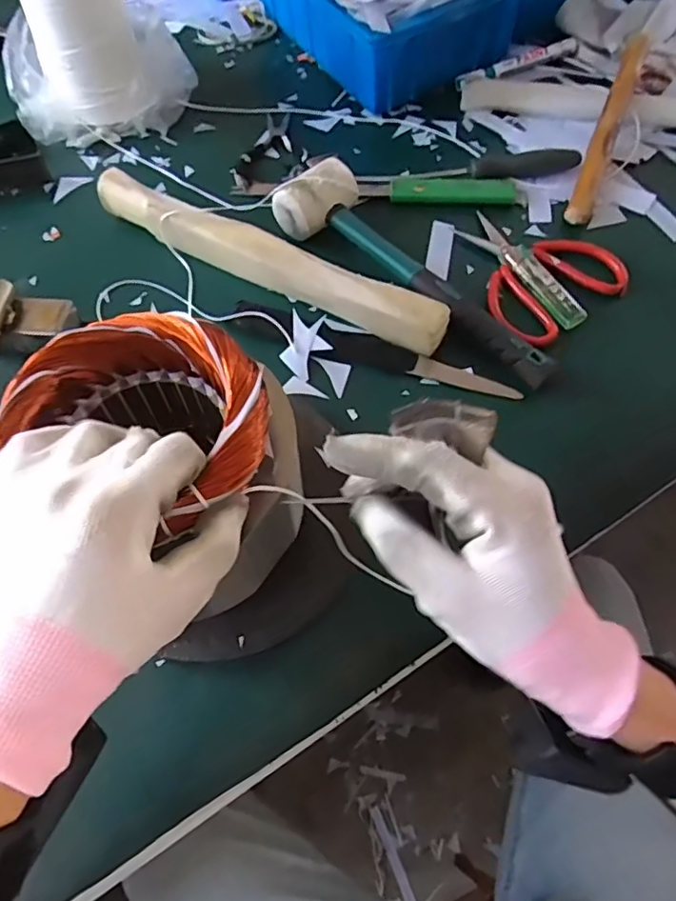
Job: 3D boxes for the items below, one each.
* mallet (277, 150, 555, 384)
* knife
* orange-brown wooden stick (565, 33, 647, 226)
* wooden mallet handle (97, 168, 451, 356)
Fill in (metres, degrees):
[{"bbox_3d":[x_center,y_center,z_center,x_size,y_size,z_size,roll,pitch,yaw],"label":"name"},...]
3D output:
[{"bbox_3d":[0.058,-0.146,0.471,0.070,0.041,0.277,-38,68,-19],"label":"mallet"},{"bbox_3d":[0.063,-0.071,0.460,0.165,0.013,0.026,15,62,8],"label":"knife"},{"bbox_3d":[0.259,-0.311,0.551,0.020,0.017,0.235,20,77,11],"label":"orange-brown wooden stick"},{"bbox_3d":[-0.064,-0.166,0.483,0.334,0.036,0.034,25,64,13],"label":"wooden mallet handle"}]

